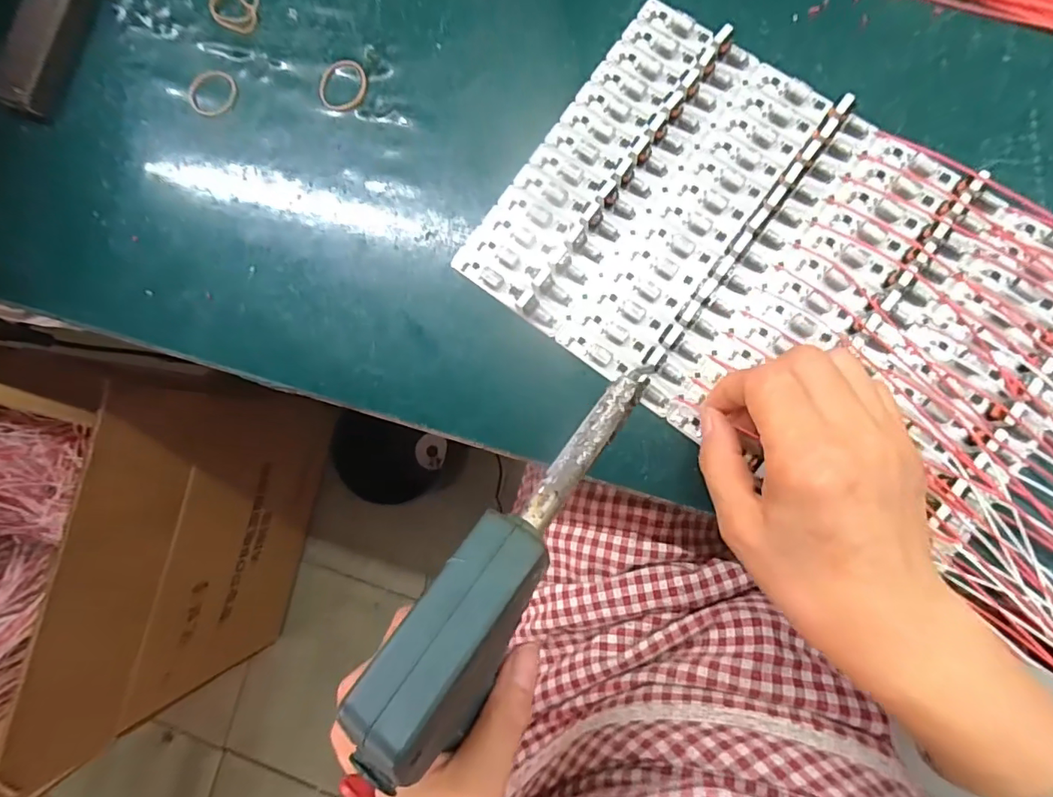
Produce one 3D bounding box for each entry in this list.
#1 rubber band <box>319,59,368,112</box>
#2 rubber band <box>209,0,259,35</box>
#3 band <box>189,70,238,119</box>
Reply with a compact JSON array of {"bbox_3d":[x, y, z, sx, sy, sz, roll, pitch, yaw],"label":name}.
[{"bbox_3d":[-0.112,-0.192,0.315,0.029,0.006,0.032,35,90,9],"label":"rubber band"},{"bbox_3d":[-0.185,-0.252,0.329,0.035,0.004,0.031,29,89,9],"label":"rubber band"},{"bbox_3d":[-0.200,-0.195,0.328,0.031,0.004,0.033,-1,85,7],"label":"band"}]

